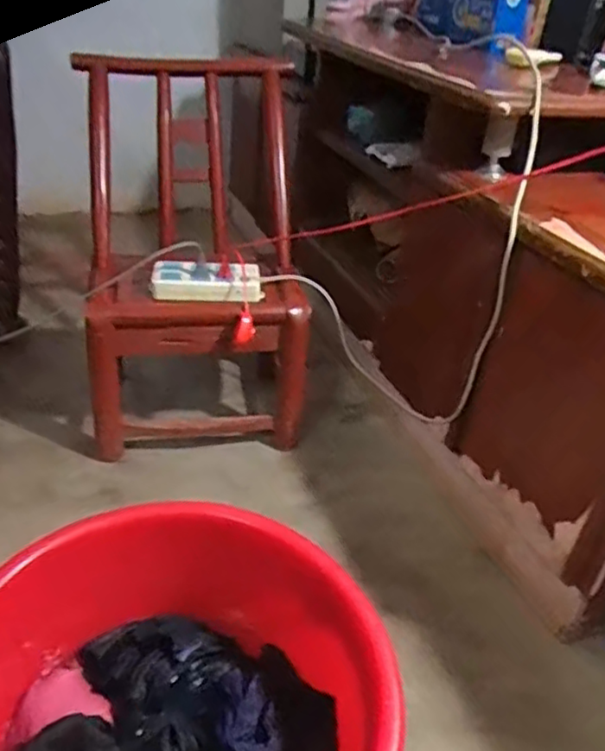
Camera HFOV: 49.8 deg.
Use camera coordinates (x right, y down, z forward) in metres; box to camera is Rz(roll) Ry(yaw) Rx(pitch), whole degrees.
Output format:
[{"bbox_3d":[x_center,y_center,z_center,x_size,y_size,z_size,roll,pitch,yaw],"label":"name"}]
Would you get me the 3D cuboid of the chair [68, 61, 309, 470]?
[{"bbox_3d":[-0.198,-0.232,1.238,0.380,0.628,0.447,-1,34,-12],"label":"chair"}]

